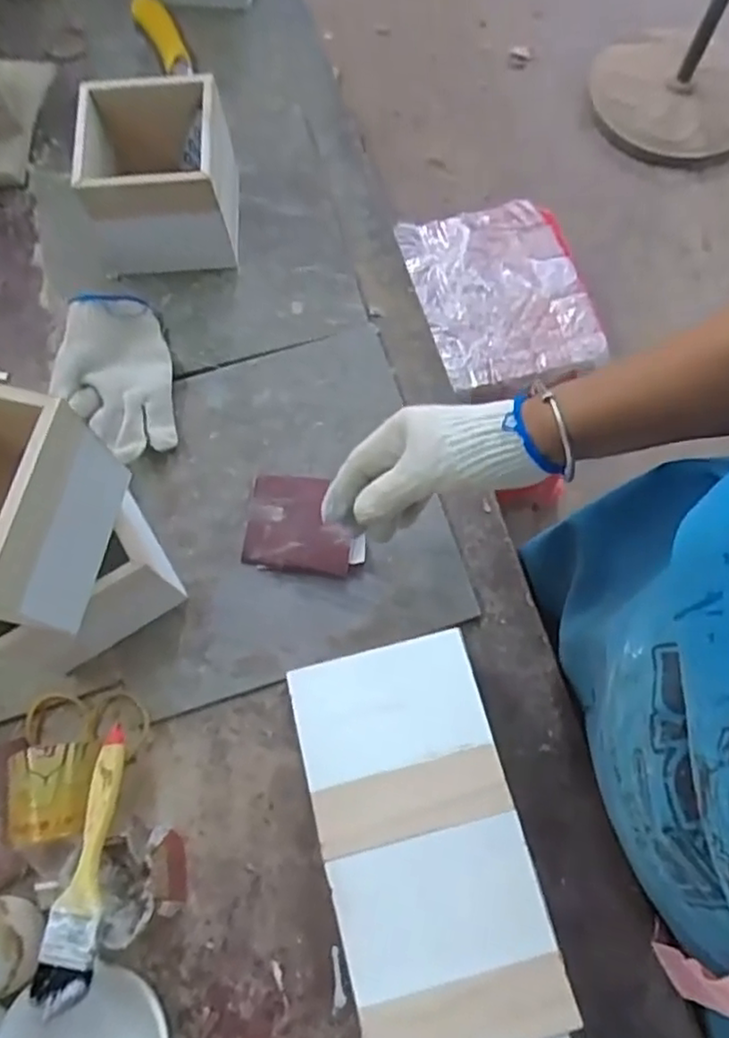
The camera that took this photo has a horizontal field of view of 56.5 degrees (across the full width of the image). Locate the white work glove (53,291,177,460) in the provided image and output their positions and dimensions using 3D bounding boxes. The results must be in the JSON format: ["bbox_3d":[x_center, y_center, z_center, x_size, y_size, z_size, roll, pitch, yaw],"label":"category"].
[{"bbox_3d":[-0.231,-0.131,0.628,0.098,0.053,0.165,-8,71,-2],"label":"white work glove"}]

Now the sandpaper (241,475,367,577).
[{"bbox_3d":[-0.051,0.004,0.594,0.104,0.019,0.086,5,71,3],"label":"sandpaper"}]

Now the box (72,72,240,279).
[{"bbox_3d":[-0.201,-0.332,0.664,0.135,0.120,0.135,-7,71,-1],"label":"box"}]

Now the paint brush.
[{"bbox_3d":[-0.184,0.226,0.447,0.035,0.012,0.166,5,71,3],"label":"paint brush"}]

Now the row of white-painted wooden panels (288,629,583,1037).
[{"bbox_3d":[0.047,0.244,0.398,0.119,0.017,0.338,-12,71,-3],"label":"row of white-painted wooden panels"}]

